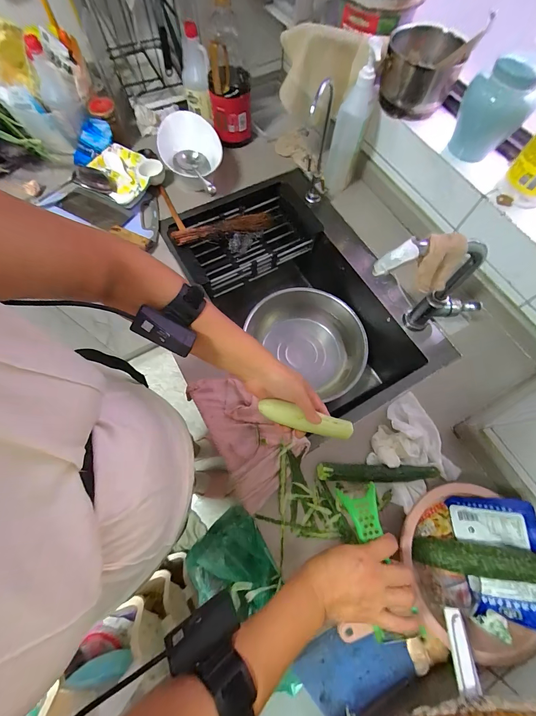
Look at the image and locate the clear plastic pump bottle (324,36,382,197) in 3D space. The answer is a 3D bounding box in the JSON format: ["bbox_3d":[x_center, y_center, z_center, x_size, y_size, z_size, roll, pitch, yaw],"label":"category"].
[{"bbox_3d":[0.197,-0.546,0.694,0.070,0.299,0.105,15,69,4],"label":"clear plastic pump bottle"}]

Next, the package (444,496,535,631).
[{"bbox_3d":[0.350,0.301,0.436,0.108,0.027,0.163,-15,67,34],"label":"package"}]

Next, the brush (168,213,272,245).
[{"bbox_3d":[-0.111,-0.344,0.770,0.299,0.027,0.049,-26,71,-30],"label":"brush"}]

